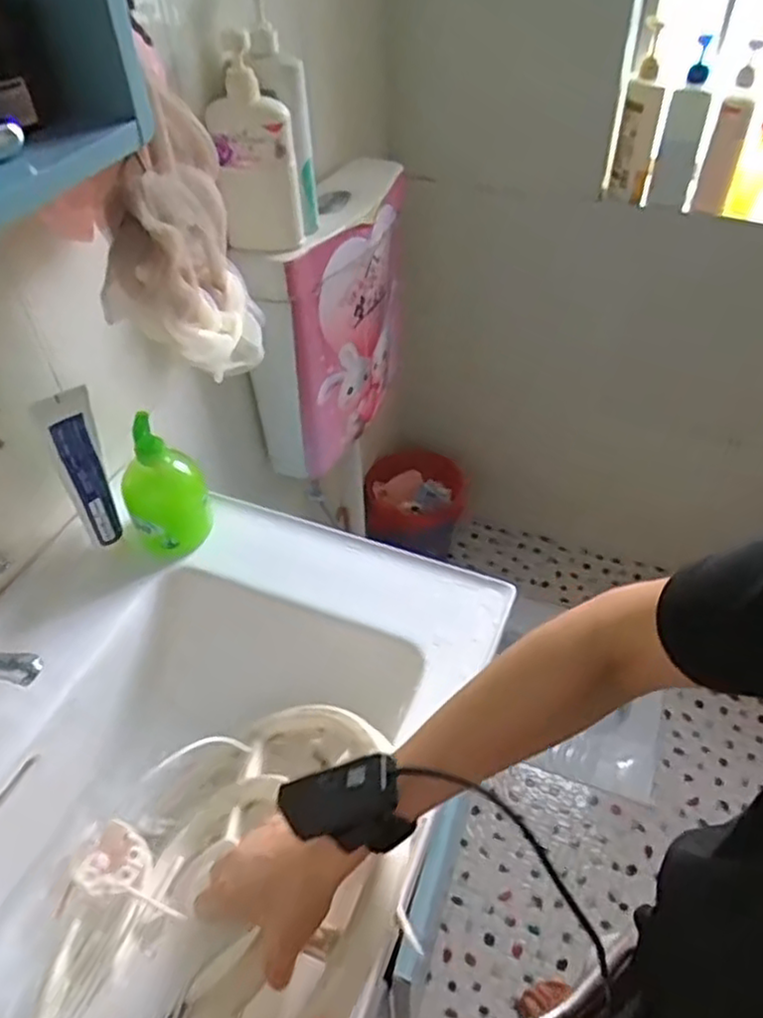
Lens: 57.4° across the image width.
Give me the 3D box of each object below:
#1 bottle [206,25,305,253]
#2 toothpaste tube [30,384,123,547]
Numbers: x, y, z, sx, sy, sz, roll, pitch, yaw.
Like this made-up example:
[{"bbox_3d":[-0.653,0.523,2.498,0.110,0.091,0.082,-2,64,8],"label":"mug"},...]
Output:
[{"bbox_3d":[-0.148,-0.417,0.829,0.085,0.209,0.062,21,50,21],"label":"bottle"},{"bbox_3d":[-0.285,-0.035,0.675,0.046,0.178,0.024,-27,51,-23],"label":"toothpaste tube"}]

